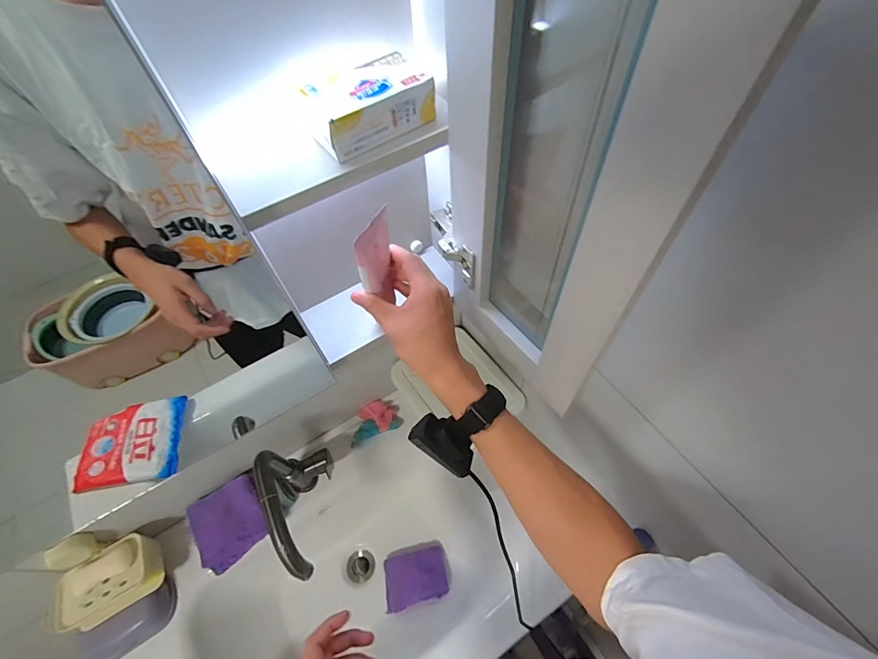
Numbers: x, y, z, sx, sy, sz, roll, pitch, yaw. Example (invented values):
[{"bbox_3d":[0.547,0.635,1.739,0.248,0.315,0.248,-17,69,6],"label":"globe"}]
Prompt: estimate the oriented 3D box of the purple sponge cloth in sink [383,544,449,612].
[{"bbox_3d":[-0.045,0.475,0.774,0.117,0.019,0.085,-13,57,-5],"label":"purple sponge cloth in sink"}]

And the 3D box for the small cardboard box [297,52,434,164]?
[{"bbox_3d":[-0.060,-0.185,0.335,0.103,0.040,0.050,-33,61,-16],"label":"small cardboard box"}]

